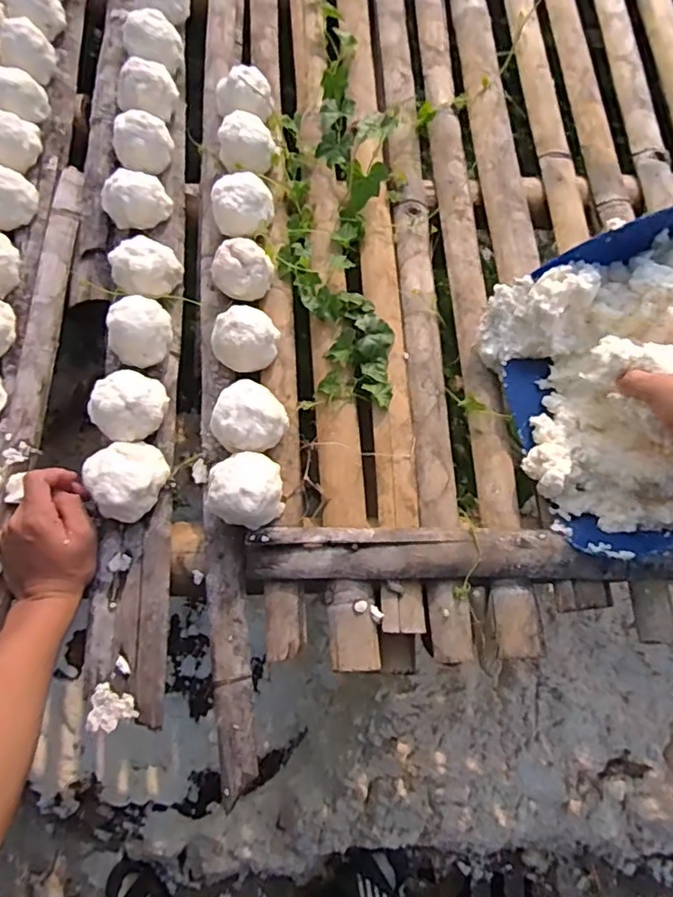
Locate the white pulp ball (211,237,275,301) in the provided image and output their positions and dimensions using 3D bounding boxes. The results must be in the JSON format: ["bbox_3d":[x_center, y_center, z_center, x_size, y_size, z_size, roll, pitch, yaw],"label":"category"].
[{"bbox_3d":[-0.105,-0.197,0.650,0.053,0.046,0.058,0,74,-1],"label":"white pulp ball"}]

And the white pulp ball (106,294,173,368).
[{"bbox_3d":[-0.210,-0.127,0.622,0.070,0.053,0.070,-31,75,-9],"label":"white pulp ball"}]

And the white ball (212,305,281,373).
[{"bbox_3d":[-0.095,-0.118,0.620,0.069,0.045,0.064,-39,76,-11],"label":"white ball"}]

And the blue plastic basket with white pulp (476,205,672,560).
[{"bbox_3d":[0.339,-0.078,0.550,0.349,0.108,0.295,-22,72,16],"label":"blue plastic basket with white pulp"}]

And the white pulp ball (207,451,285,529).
[{"bbox_3d":[-0.086,0.038,0.565,0.066,0.049,0.066,0,74,-1],"label":"white pulp ball"}]

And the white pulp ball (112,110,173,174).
[{"bbox_3d":[-0.234,-0.368,0.715,0.071,0.055,0.064,-21,73,-7],"label":"white pulp ball"}]

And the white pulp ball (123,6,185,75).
[{"bbox_3d":[-0.236,-0.525,0.763,0.071,0.056,0.072,44,77,13],"label":"white pulp ball"}]

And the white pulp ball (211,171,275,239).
[{"bbox_3d":[-0.109,-0.277,0.690,0.071,0.061,0.075,-11,73,-4],"label":"white pulp ball"}]

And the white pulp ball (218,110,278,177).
[{"bbox_3d":[-0.107,-0.364,0.705,0.064,0.052,0.068,0,74,-1],"label":"white pulp ball"}]

